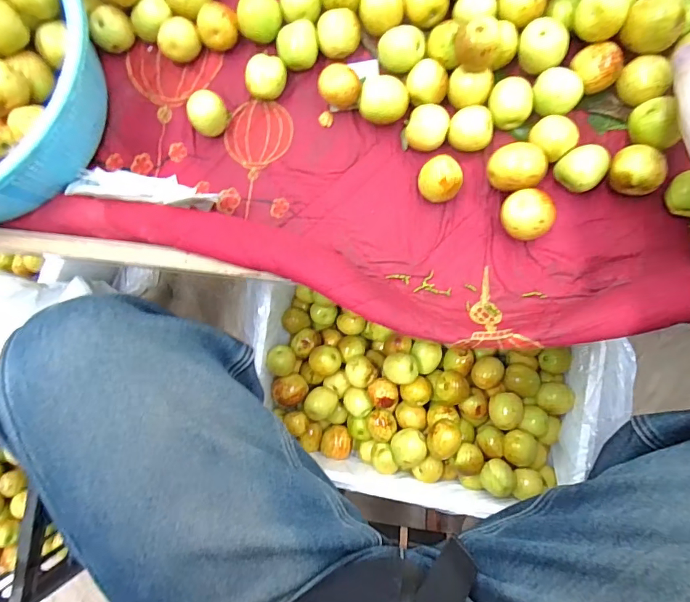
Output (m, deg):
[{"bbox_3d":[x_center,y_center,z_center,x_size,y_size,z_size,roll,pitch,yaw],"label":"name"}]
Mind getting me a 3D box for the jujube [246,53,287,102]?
[{"bbox_3d":[-0.068,-0.194,0.373,0.030,0.030,0.033,0,87,8],"label":"jujube"}]

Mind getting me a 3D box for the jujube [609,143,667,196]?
[{"bbox_3d":[0.225,-0.099,0.334,0.030,0.037,0.037,-23,84,6],"label":"jujube"}]

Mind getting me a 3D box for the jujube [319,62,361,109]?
[{"bbox_3d":[-0.003,-0.180,0.364,0.033,0.033,0.030,-9,86,7],"label":"jujube"}]

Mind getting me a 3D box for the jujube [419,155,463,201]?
[{"bbox_3d":[0.079,-0.101,0.357,0.034,0.031,0.035,0,87,8],"label":"jujube"}]

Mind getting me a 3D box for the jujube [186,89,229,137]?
[{"bbox_3d":[-0.119,-0.164,0.376,0.033,0.033,0.027,-43,83,4],"label":"jujube"}]

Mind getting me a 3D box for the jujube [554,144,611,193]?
[{"bbox_3d":[0.190,-0.105,0.344,0.037,0.027,0.034,0,87,8],"label":"jujube"}]

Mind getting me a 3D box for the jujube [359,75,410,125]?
[{"bbox_3d":[0.034,-0.170,0.363,0.039,0.030,0.038,7,88,8],"label":"jujube"}]

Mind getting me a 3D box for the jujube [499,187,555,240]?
[{"bbox_3d":[0.145,-0.067,0.342,0.040,0.034,0.037,22,90,8],"label":"jujube"}]

